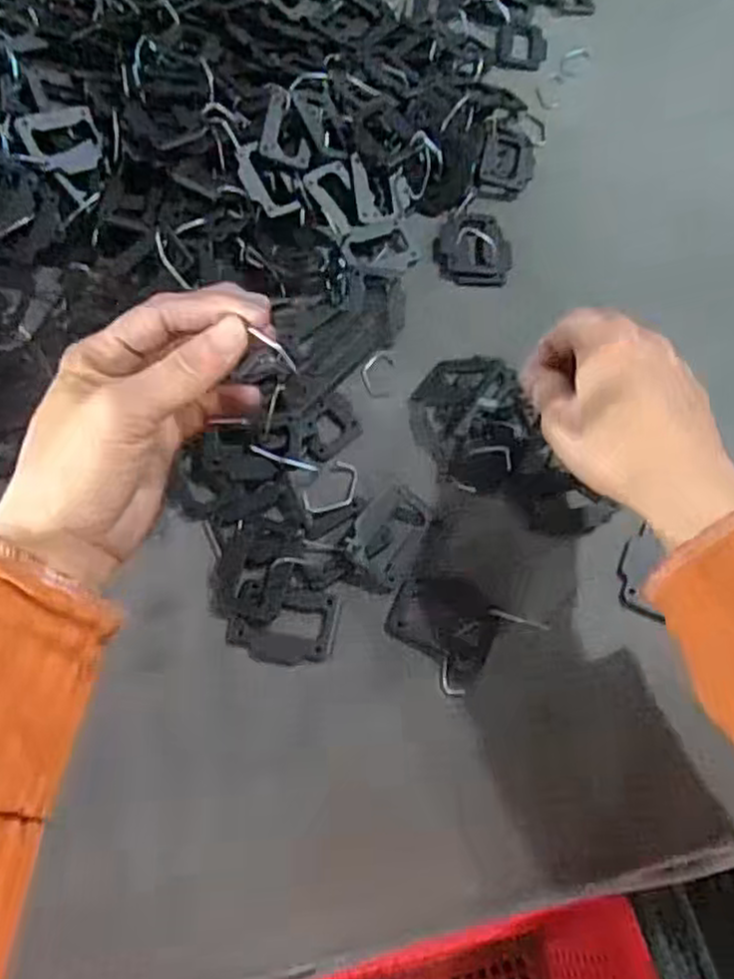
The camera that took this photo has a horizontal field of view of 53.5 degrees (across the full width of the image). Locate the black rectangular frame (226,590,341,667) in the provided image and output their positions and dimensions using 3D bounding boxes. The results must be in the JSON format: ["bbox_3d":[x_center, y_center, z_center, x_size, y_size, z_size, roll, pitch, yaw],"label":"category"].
[{"bbox_3d":[-0.042,0.068,0.364,0.053,0.004,0.038,7,63,1],"label":"black rectangular frame"}]

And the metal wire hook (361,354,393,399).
[{"bbox_3d":[0.006,-0.068,0.430,0.018,0.004,0.032,6,62,1],"label":"metal wire hook"}]

